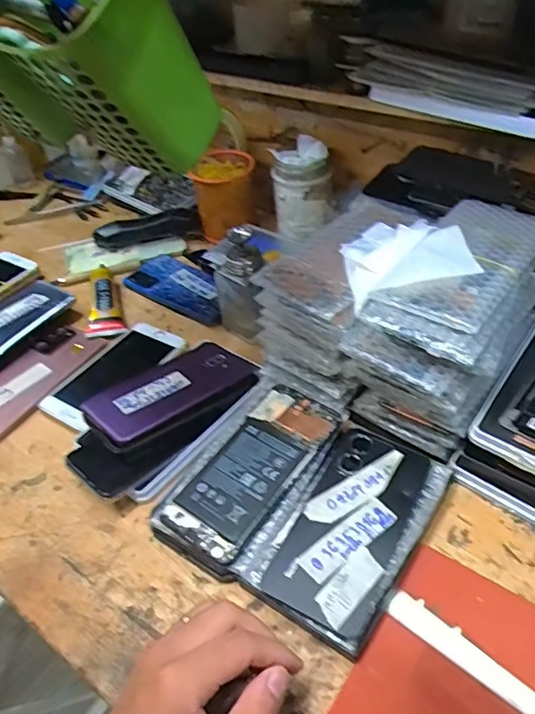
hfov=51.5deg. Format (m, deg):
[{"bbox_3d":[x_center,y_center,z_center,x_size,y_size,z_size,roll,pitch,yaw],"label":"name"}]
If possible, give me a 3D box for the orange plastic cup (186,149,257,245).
[{"bbox_3d":[-0.060,-0.229,0.774,0.084,0.090,0.090,-12,43,-6],"label":"orange plastic cup"}]

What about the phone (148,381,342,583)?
[{"bbox_3d":[-0.012,0.090,0.459,0.078,0.017,0.171,23,51,28],"label":"phone"}]

